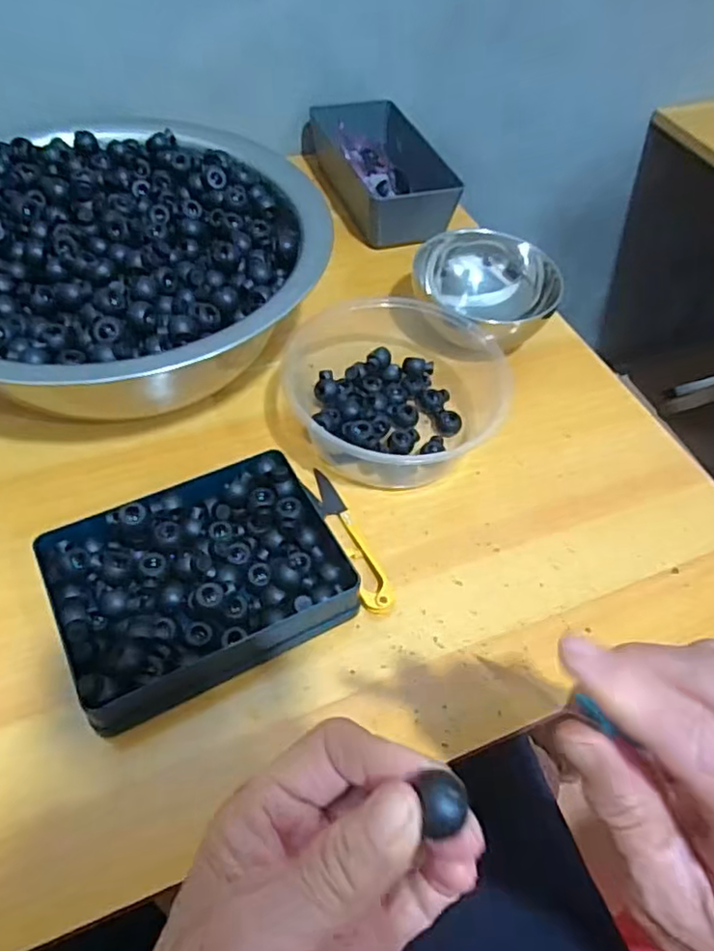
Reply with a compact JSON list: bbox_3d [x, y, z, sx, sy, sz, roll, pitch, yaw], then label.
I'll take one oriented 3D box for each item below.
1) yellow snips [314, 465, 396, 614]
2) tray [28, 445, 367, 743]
[{"bbox_3d":[-0.004,0.034,0.382,0.018,0.008,0.105,-13,56,-15],"label":"yellow snips"},{"bbox_3d":[-0.082,0.053,0.344,0.146,0.034,0.111,-21,58,-20],"label":"tray"}]

